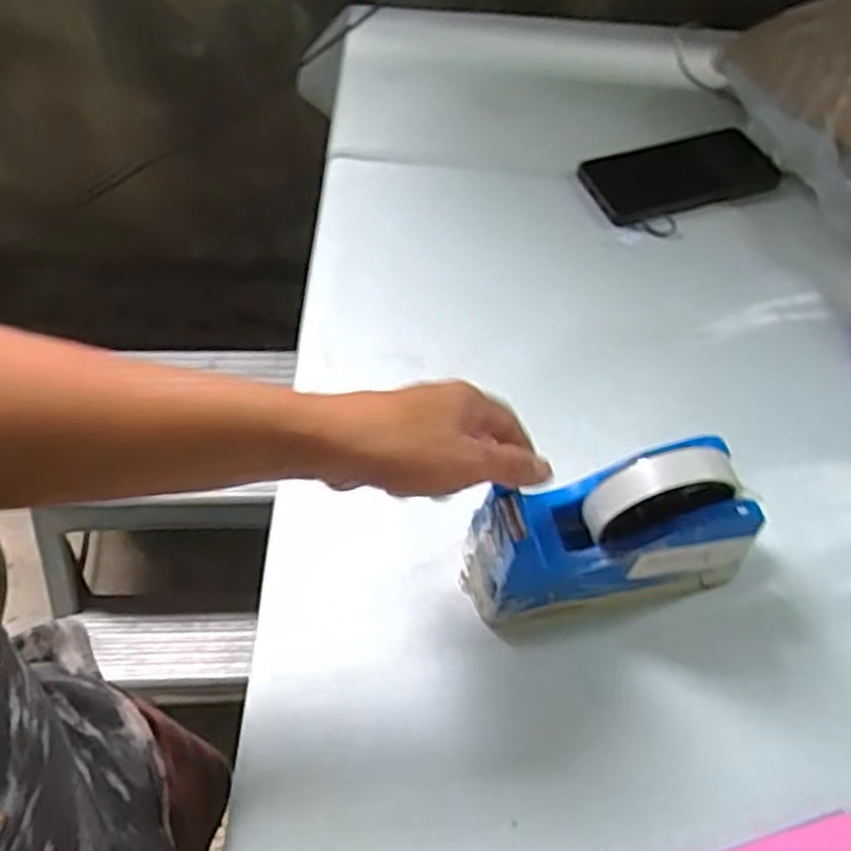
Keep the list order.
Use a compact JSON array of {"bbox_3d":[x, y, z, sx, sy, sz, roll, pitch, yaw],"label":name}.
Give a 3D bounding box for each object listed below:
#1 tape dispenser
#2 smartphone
[{"bbox_3d":[0.106,0.060,0.439,0.156,0.110,0.061,-7,57,-8],"label":"tape dispenser"},{"bbox_3d":[0.228,-0.224,0.691,0.170,0.010,0.085,-14,58,-13],"label":"smartphone"}]

